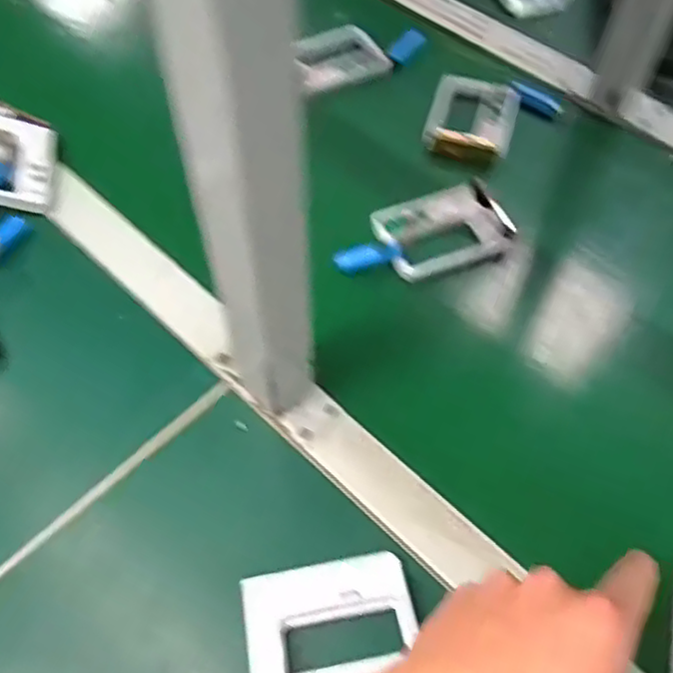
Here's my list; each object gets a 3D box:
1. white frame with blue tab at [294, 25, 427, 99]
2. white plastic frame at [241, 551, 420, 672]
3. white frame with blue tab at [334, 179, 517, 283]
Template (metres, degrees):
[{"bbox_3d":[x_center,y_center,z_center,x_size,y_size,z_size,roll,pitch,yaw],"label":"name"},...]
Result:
[{"bbox_3d":[0.018,-0.284,0.683,0.154,0.019,0.067,-32,62,-21],"label":"white frame with blue tab"},{"bbox_3d":[-0.004,0.162,0.389,0.095,0.015,0.066,-8,56,-6],"label":"white plastic frame"},{"bbox_3d":[0.071,-0.082,0.562,0.150,0.020,0.074,-18,58,-13],"label":"white frame with blue tab"}]

